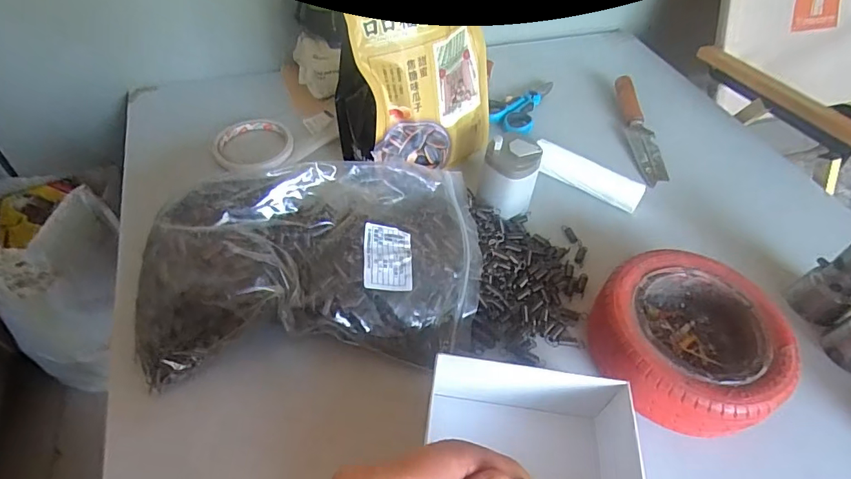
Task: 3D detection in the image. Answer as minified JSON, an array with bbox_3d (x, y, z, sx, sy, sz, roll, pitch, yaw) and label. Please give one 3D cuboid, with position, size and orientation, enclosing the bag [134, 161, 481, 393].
[{"bbox_3d":[-0.090,0.019,0.422,0.276,0.089,0.173,-2,51,-6],"label":"bag"}]

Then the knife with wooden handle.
[{"bbox_3d":[0.287,-0.149,0.647,0.040,0.029,0.192,4,50,-1],"label":"knife with wooden handle"}]

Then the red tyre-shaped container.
[{"bbox_3d":[0.219,0.086,0.413,0.144,0.060,0.143,2,51,-3],"label":"red tyre-shaped container"}]

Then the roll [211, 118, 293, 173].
[{"bbox_3d":[-0.203,-0.113,0.574,0.090,0.011,0.087,2,51,-3],"label":"roll"}]

